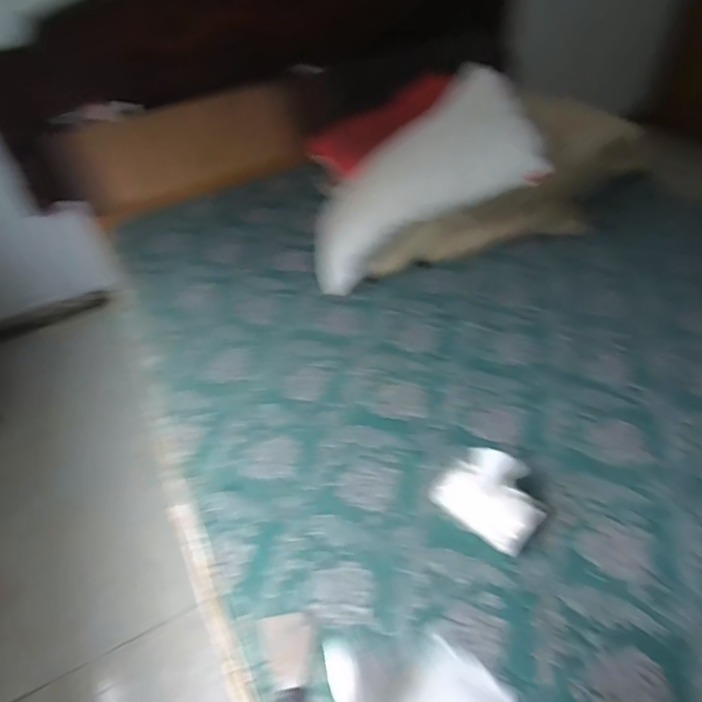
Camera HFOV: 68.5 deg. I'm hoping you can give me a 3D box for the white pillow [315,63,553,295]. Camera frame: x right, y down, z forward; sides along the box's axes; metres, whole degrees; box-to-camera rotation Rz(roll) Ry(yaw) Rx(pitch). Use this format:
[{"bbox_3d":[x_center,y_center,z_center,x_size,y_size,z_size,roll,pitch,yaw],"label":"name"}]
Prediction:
[{"bbox_3d":[0.160,-0.427,1.347,0.629,0.226,0.220,-33,44,16],"label":"white pillow"}]

